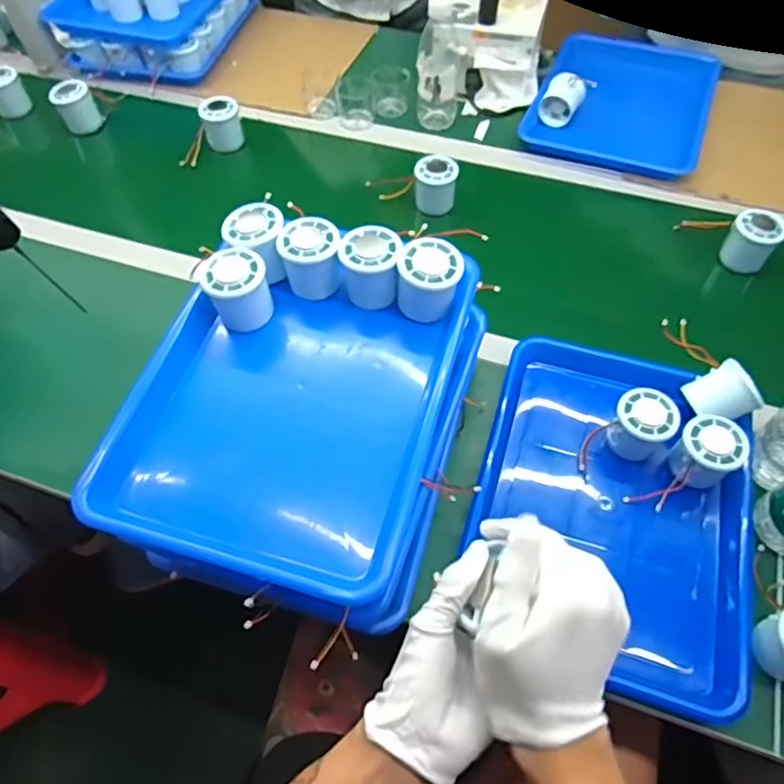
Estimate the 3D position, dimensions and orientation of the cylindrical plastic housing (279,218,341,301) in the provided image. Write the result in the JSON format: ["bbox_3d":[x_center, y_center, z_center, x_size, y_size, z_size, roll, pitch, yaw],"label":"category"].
[{"bbox_3d":[-0.075,-0.127,0.564,0.057,0.058,0.052,-2,57,2],"label":"cylindrical plastic housing"}]

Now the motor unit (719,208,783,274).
[{"bbox_3d":[0.453,-0.191,0.744,0.057,0.061,0.060,29,63,20],"label":"motor unit"}]

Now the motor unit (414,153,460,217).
[{"bbox_3d":[0.062,-0.286,0.816,0.058,0.063,0.053,8,58,9],"label":"motor unit"}]

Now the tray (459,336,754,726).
[{"bbox_3d":[0.216,0.108,0.580,0.243,0.052,0.319,17,59,14],"label":"tray"}]

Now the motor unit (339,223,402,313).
[{"bbox_3d":[-0.018,-0.117,0.553,0.052,0.053,0.054,-4,57,1],"label":"motor unit"}]

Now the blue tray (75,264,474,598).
[{"bbox_3d":[-0.082,0.008,0.527,0.253,0.064,0.318,12,58,11],"label":"blue tray"}]

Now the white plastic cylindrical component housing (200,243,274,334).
[{"bbox_3d":[-0.141,-0.095,0.547,0.055,0.057,0.050,-2,57,2],"label":"white plastic cylindrical component housing"}]

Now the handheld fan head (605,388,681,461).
[{"bbox_3d":[0.250,0.032,0.590,0.055,0.042,0.056,-2,57,2],"label":"handheld fan head"}]

